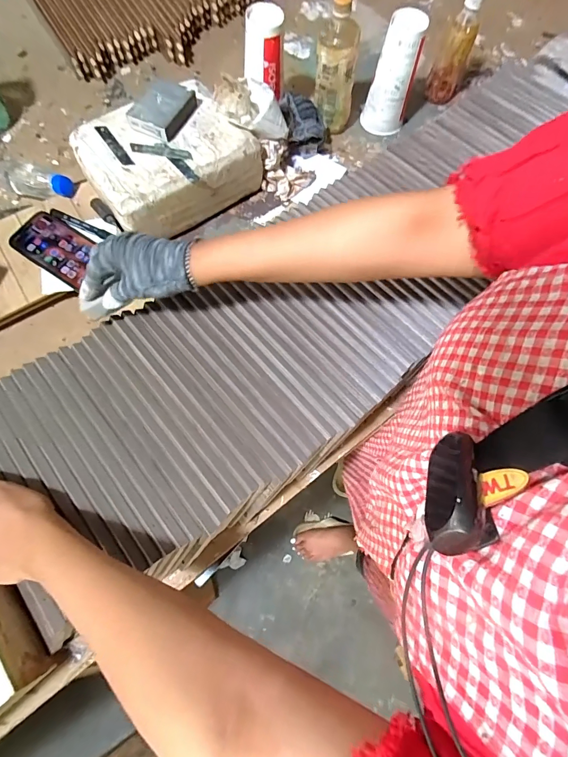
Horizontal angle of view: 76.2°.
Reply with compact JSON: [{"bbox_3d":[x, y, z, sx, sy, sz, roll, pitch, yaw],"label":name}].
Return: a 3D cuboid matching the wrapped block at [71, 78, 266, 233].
[{"bbox_3d":[-0.191,-0.369,0.626,0.262,0.110,0.195,-34,76,-12],"label":"wrapped block"}]

